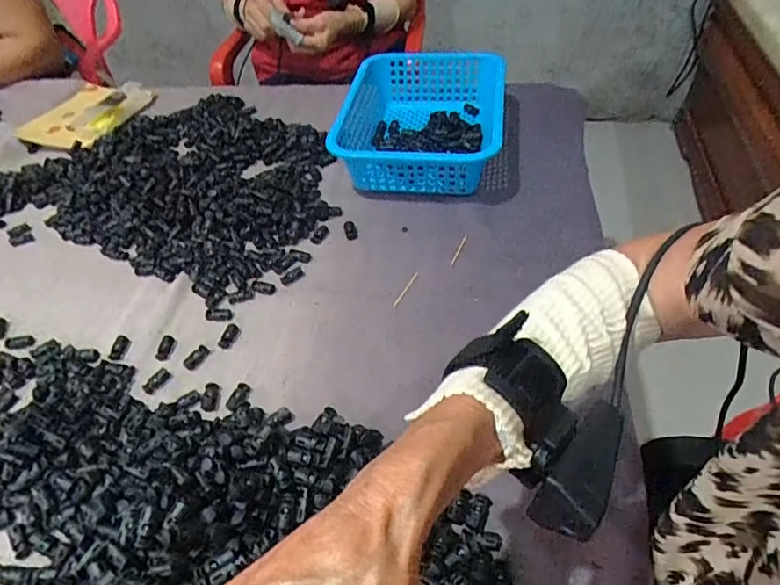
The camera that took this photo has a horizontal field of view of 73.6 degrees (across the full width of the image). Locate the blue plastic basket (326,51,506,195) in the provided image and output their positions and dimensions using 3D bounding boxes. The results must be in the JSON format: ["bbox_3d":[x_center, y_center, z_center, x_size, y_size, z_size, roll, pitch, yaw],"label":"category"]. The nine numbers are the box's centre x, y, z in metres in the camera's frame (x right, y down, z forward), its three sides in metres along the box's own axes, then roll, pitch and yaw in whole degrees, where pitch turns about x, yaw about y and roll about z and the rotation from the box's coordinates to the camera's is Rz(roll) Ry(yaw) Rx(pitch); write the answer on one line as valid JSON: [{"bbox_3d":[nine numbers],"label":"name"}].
[{"bbox_3d":[0.049,-0.245,0.750,0.211,0.091,0.278,5,48,9],"label":"blue plastic basket"}]

